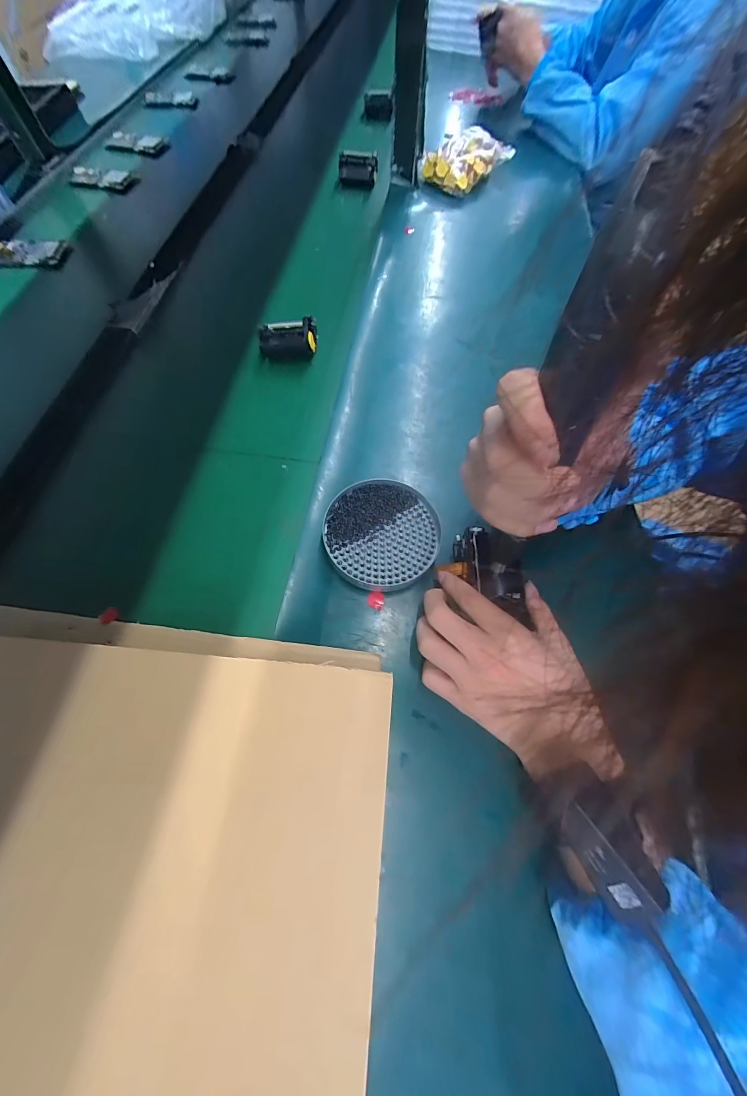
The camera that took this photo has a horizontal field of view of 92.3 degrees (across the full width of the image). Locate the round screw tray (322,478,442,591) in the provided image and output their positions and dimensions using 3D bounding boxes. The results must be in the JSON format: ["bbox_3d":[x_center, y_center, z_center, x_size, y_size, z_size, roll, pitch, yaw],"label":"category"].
[{"bbox_3d":[0.009,-0.017,0.358,0.110,0.020,0.114,1,64,-2],"label":"round screw tray"}]

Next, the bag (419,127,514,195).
[{"bbox_3d":[0.176,-0.731,0.681,0.181,0.067,0.108,-41,72,-19],"label":"bag"}]

